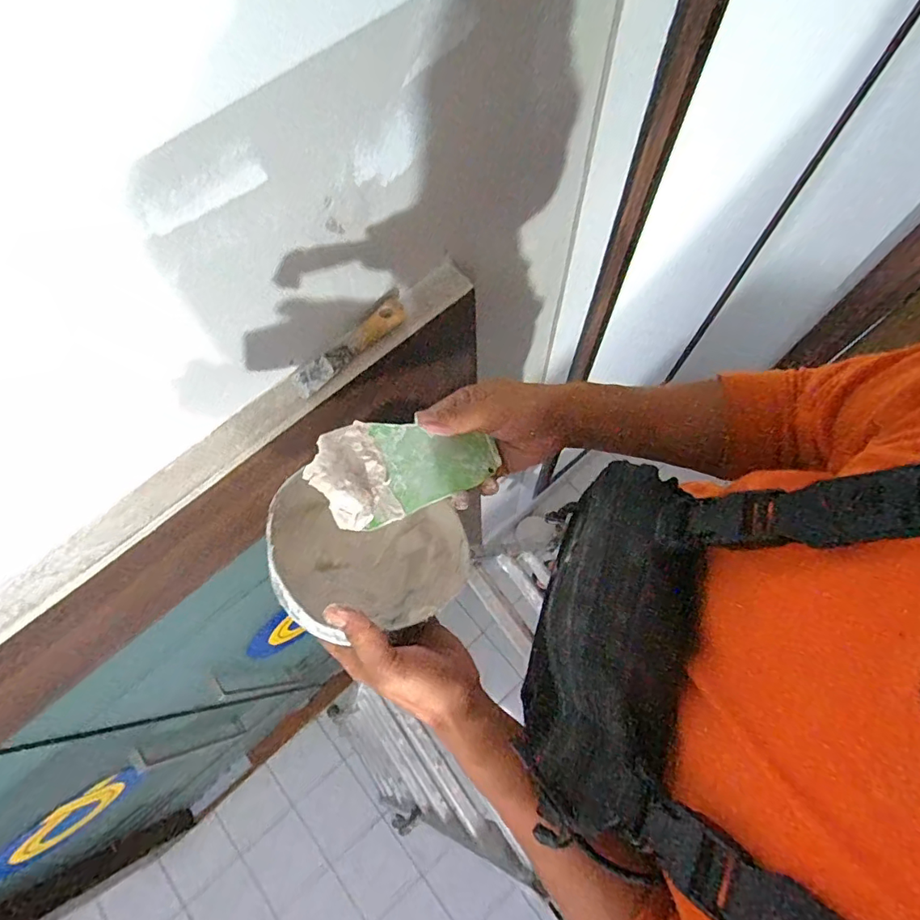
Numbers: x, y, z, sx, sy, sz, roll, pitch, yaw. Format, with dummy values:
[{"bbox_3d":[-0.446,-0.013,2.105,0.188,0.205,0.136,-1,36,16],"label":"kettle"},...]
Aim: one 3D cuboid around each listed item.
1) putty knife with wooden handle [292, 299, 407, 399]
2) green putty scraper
[{"bbox_3d":[-0.129,-0.136,0.605,0.157,0.019,0.030,-40,73,-11],"label":"putty knife with wooden handle"},{"bbox_3d":[-0.038,0.005,0.404,0.151,0.020,0.075,-9,66,-31],"label":"green putty scraper"}]

